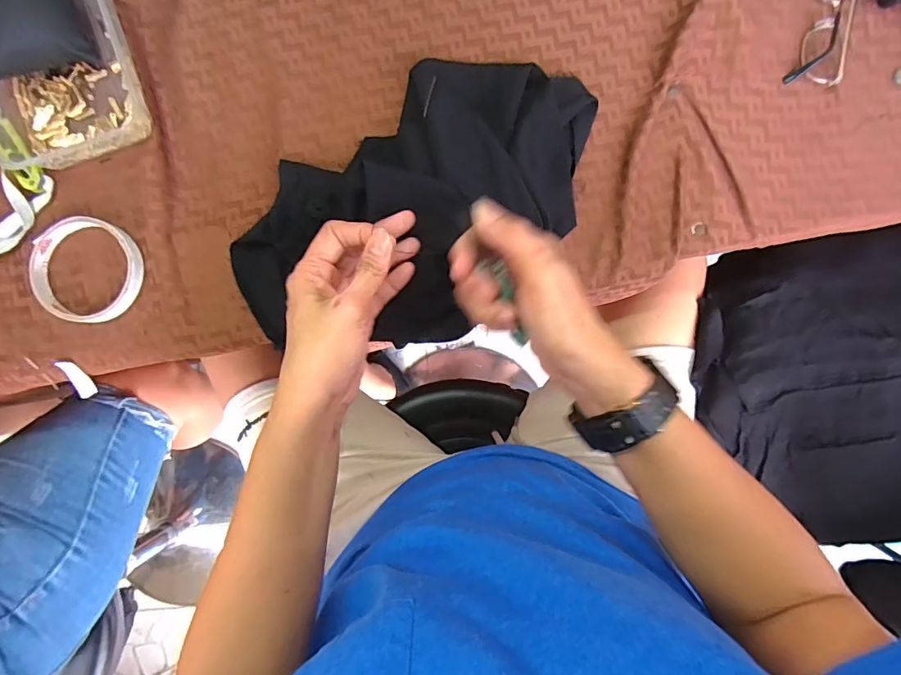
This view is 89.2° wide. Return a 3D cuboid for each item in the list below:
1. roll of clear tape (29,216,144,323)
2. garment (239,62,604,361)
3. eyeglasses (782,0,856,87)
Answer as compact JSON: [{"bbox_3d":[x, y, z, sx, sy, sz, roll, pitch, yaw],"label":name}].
[{"bbox_3d":[-0.299,-0.055,0.372,0.087,0.014,0.083,0,88,-1],"label":"roll of clear tape"},{"bbox_3d":[-0.019,-0.108,0.366,0.316,0.042,0.175,-34,89,-2],"label":"garment"},{"bbox_3d":[0.321,-0.280,0.385,0.041,0.019,0.128,13,88,0],"label":"eyeglasses"}]

